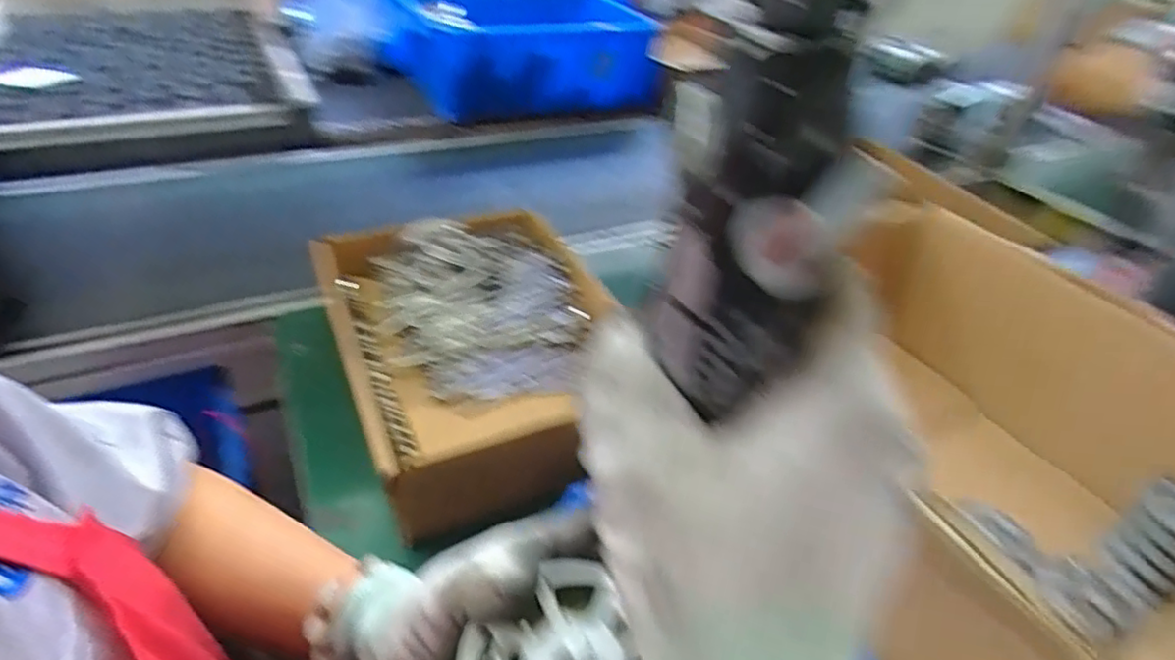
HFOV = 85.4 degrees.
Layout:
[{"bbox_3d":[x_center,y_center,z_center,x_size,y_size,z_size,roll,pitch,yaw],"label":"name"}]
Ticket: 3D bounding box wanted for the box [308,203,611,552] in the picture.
[{"bbox_3d":[-0.108,-0.001,0.663,0.269,0.094,0.376,-14,42,-23],"label":"box"}]

